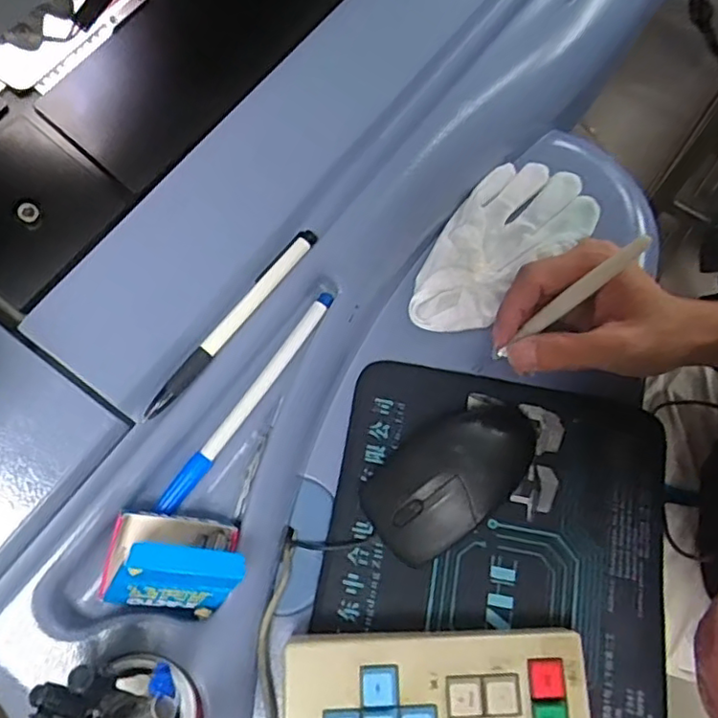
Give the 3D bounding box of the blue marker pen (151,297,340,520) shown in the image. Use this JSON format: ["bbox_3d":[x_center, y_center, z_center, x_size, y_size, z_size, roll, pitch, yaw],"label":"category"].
[{"bbox_3d":[-0.059,0.022,0.344,0.011,0.011,0.146,33,73,11],"label":"blue marker pen"}]

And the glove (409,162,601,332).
[{"bbox_3d":[0.091,-0.081,0.419,0.155,0.025,0.071,-40,76,-13],"label":"glove"}]

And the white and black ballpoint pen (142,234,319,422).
[{"bbox_3d":[-0.068,-0.021,0.336,0.012,0.013,0.130,36,74,11],"label":"white and black ballpoint pen"}]

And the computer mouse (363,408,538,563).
[{"bbox_3d":[0.056,0.066,0.362,0.111,0.032,0.057,-36,75,-12],"label":"computer mouse"}]

